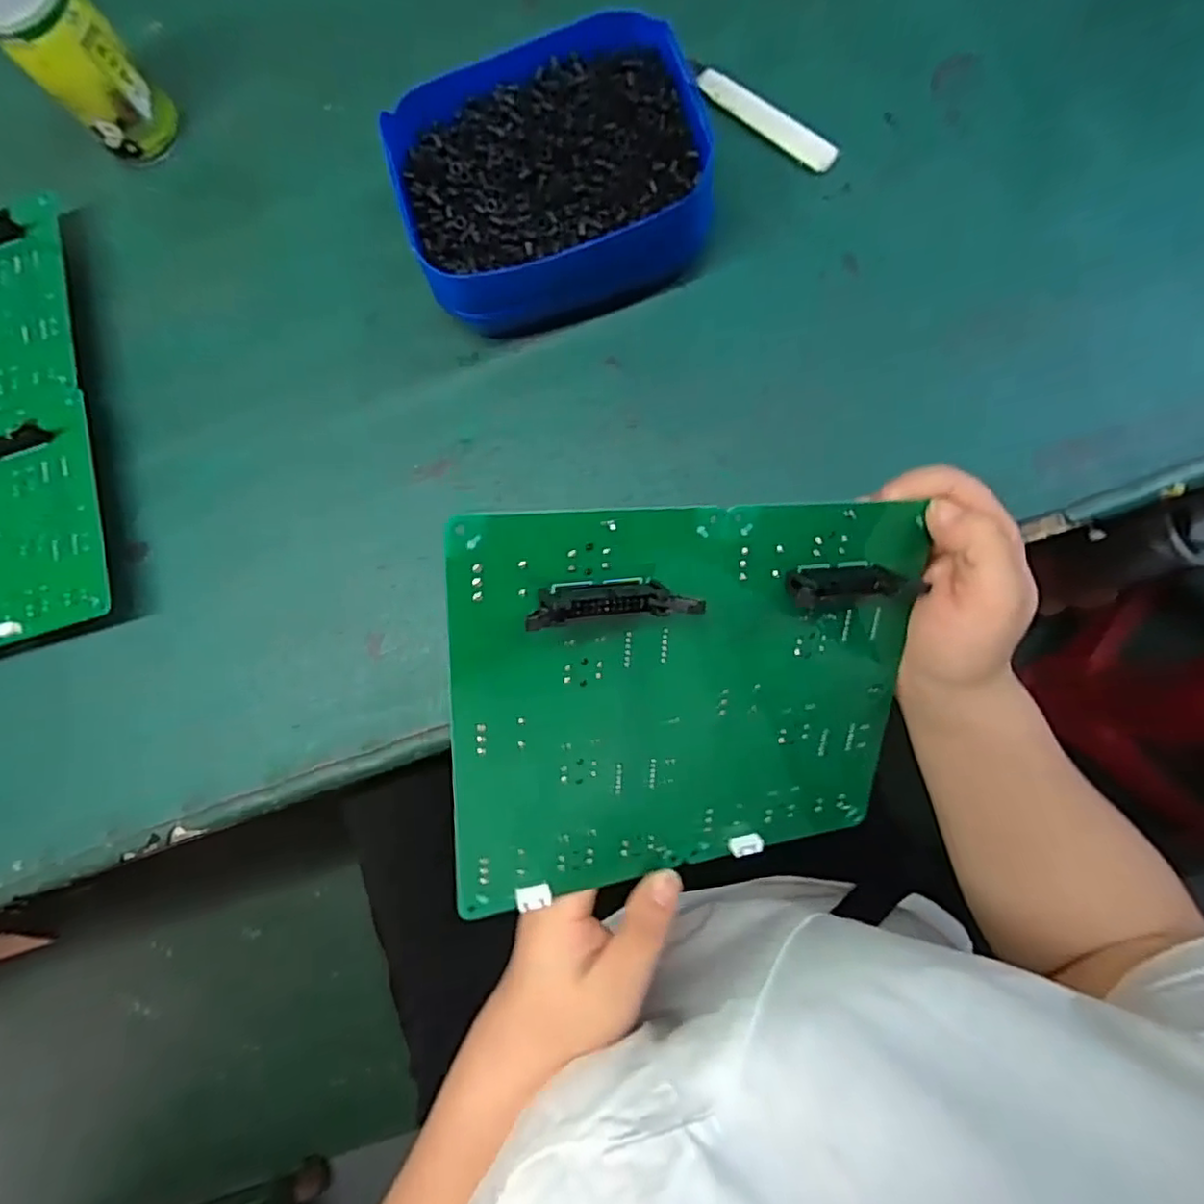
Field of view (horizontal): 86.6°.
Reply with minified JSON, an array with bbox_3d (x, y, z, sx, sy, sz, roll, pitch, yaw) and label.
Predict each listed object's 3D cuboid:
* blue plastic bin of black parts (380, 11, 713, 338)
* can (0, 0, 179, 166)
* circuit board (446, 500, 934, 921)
[{"bbox_3d":[-0.031,-0.275,0.430,0.194,0.073,0.157,-18,81,3],"label":"blue plastic bin of black parts"},{"bbox_3d":[-0.374,-0.388,0.463,0.063,0.118,0.067,43,88,9],"label":"can"},{"bbox_3d":[0.041,0.044,0.255,0.195,0.017,0.162,-5,112,-19],"label":"circuit board"}]

